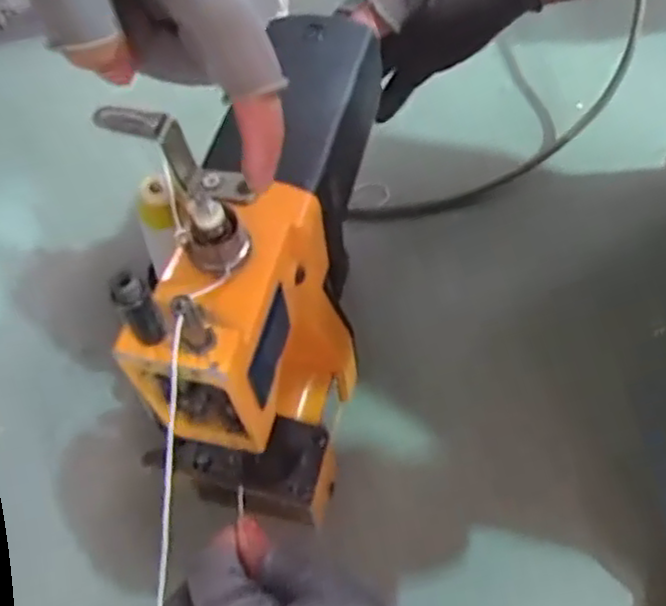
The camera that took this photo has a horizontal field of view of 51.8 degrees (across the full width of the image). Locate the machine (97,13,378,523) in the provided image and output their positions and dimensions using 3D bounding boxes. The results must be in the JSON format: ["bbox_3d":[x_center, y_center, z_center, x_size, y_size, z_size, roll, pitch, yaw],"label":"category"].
[{"bbox_3d":[-0.034,-0.032,0.364,0.093,0.192,0.230,5,64,2],"label":"machine"}]

